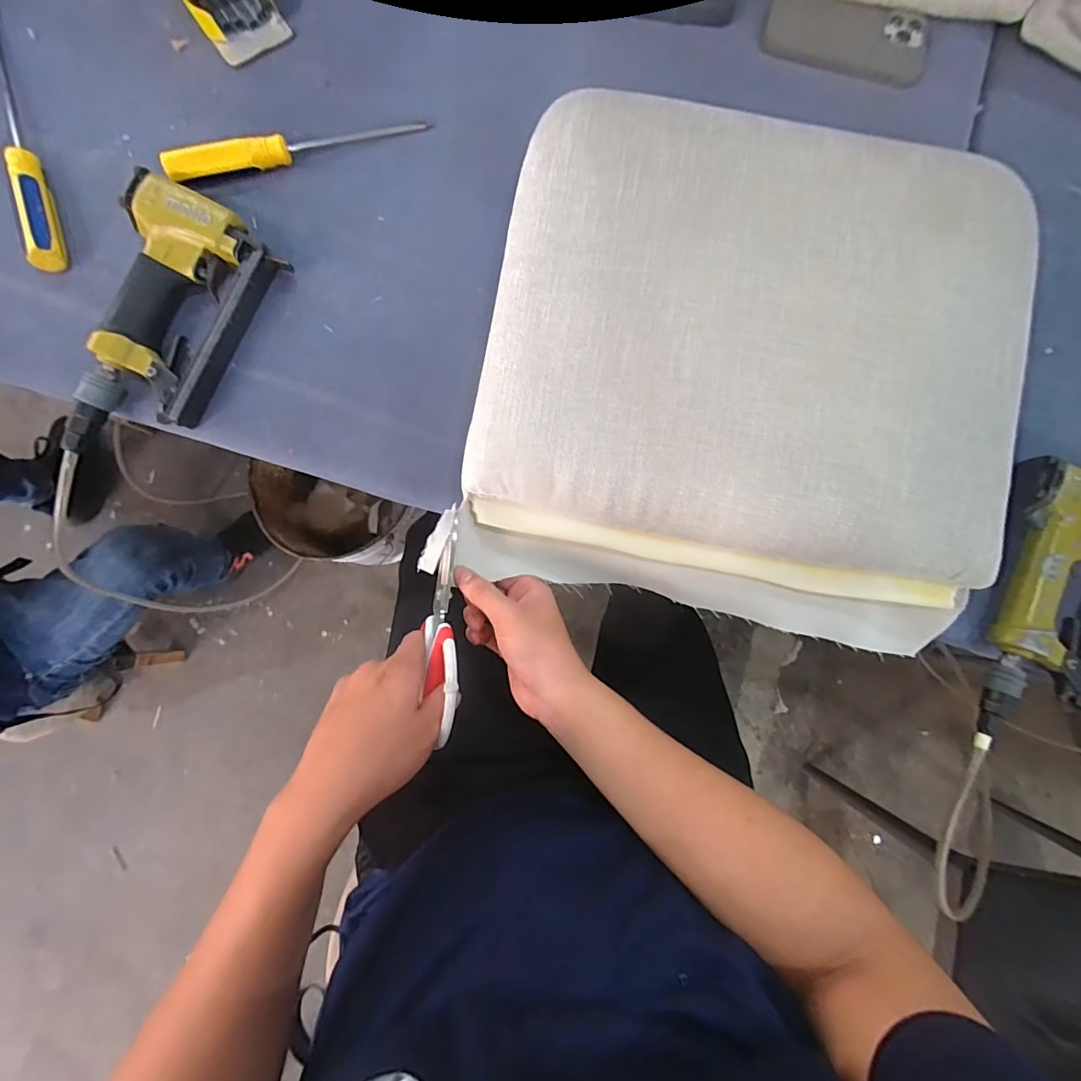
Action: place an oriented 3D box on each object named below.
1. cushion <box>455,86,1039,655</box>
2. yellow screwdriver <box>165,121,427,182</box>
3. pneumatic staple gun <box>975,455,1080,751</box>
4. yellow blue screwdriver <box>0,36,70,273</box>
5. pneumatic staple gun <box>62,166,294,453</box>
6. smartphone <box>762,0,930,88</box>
[{"bbox_3d":[0.175,-0.151,0.422,0.429,0.092,0.423,11,84,-1],"label":"cushion"},{"bbox_3d":[-0.235,-0.388,0.460,0.245,0.029,0.025,-18,85,-3],"label":"yellow screwdriver"},{"bbox_3d":[0.466,0.061,0.412,0.123,0.037,0.240,12,84,0],"label":"pneumatic staple gun"},{"bbox_3d":[-0.511,-0.403,0.457,0.026,0.026,0.317,-21,85,-3],"label":"yellow blue screwdriver"},{"bbox_3d":[-0.334,-0.188,0.430,0.130,0.042,0.249,18,84,0],"label":"pneumatic staple gun"},{"bbox_3d":[0.316,-0.520,0.490,0.165,0.007,0.087,17,84,0],"label":"smartphone"}]

